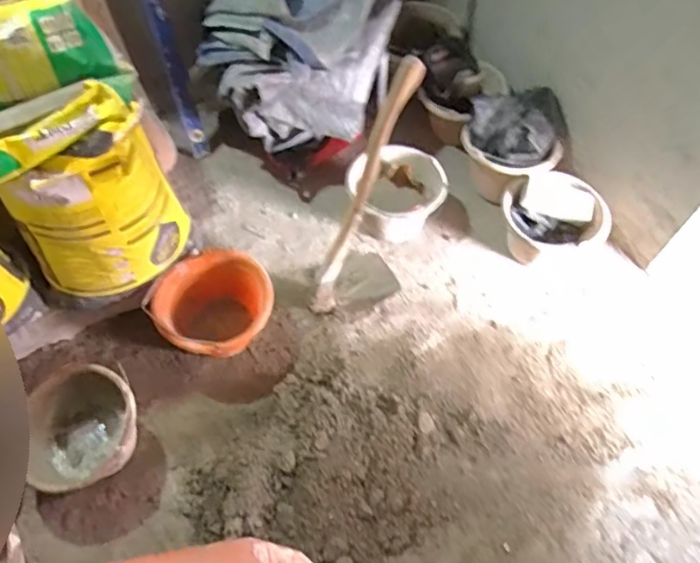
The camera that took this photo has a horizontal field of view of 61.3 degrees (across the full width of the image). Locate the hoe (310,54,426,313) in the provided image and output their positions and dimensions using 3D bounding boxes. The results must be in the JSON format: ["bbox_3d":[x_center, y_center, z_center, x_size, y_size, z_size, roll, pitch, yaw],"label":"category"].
[{"bbox_3d":[0.072,-0.195,1.297,0.222,0.675,0.162,-13,55,-29],"label":"hoe"}]

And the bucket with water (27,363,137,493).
[{"bbox_3d":[-0.551,0.325,1.223,0.255,0.173,0.225,-28,64,-17],"label":"bucket with water"}]

